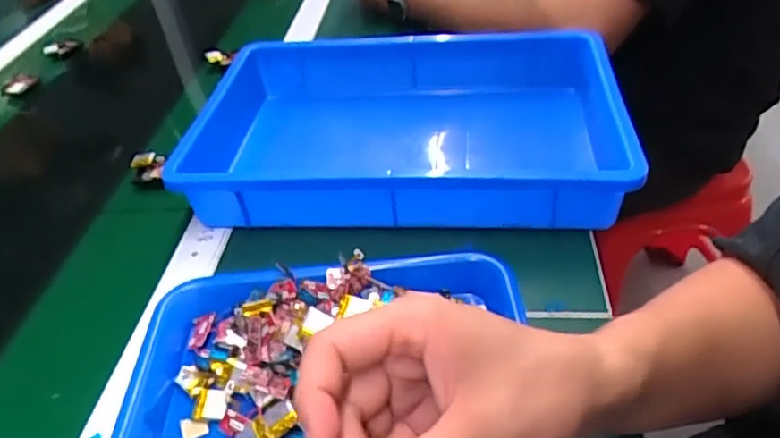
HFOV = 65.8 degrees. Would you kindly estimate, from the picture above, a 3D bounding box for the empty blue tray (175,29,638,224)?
[{"bbox_3d":[0.013,-0.084,0.565,0.388,0.082,0.244,1,41,8],"label":"empty blue tray"}]

